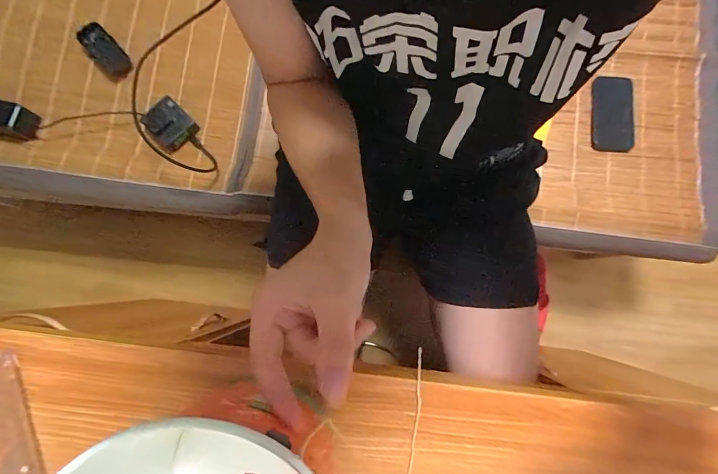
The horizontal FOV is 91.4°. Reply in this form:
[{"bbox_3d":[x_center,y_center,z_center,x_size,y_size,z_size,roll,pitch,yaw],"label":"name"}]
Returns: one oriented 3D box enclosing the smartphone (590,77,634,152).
[{"bbox_3d":[0.501,-0.243,0.693,0.078,0.009,0.152,5,86,9],"label":"smartphone"}]

